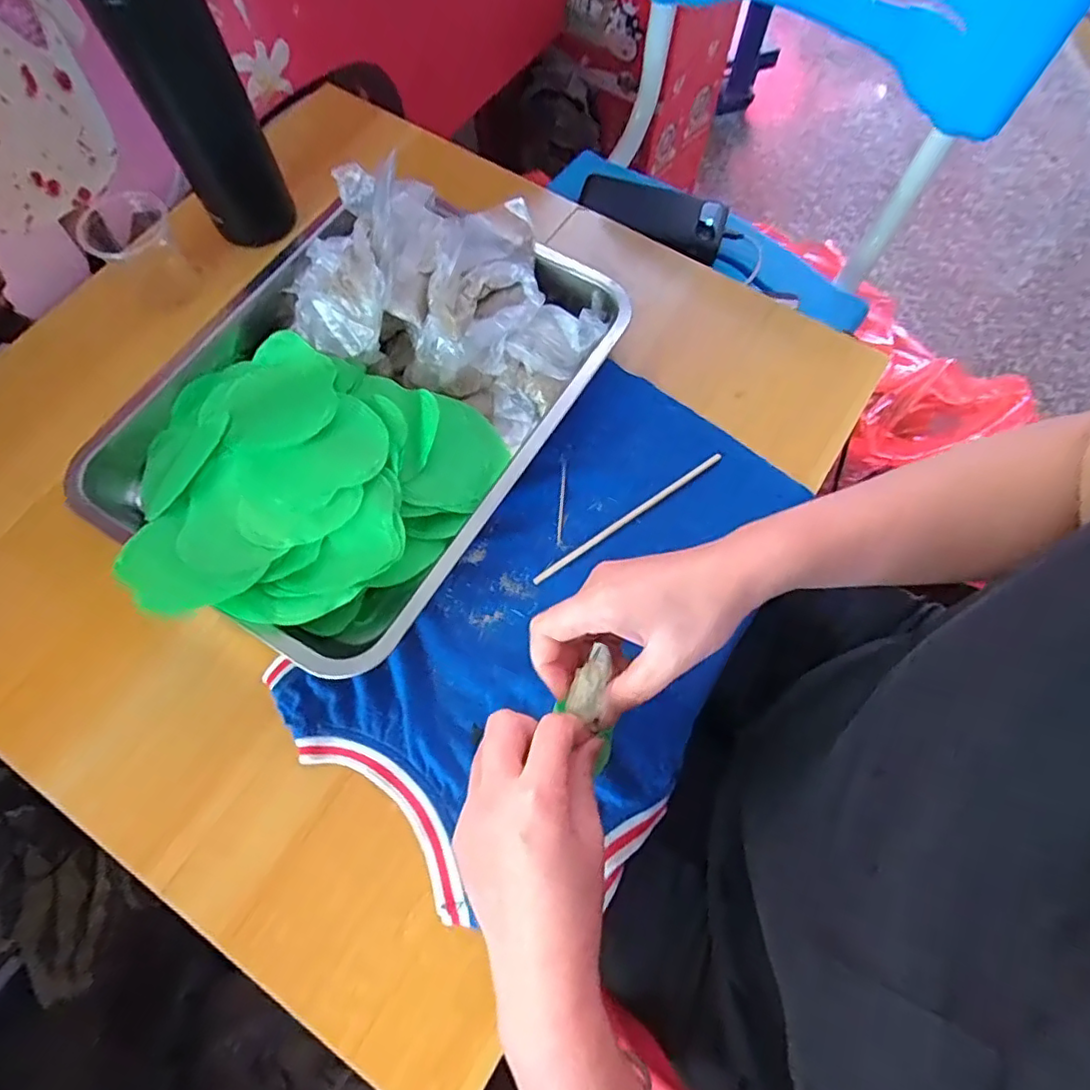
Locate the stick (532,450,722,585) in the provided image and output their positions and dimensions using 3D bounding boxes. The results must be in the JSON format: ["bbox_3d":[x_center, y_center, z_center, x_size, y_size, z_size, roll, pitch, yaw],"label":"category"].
[{"bbox_3d":[0.060,-0.020,0.421,0.163,0.006,0.005,-34,73,-12],"label":"stick"}]

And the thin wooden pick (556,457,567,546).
[{"bbox_3d":[0.011,-0.030,0.423,0.004,0.009,0.059,4,70,1],"label":"thin wooden pick"}]

